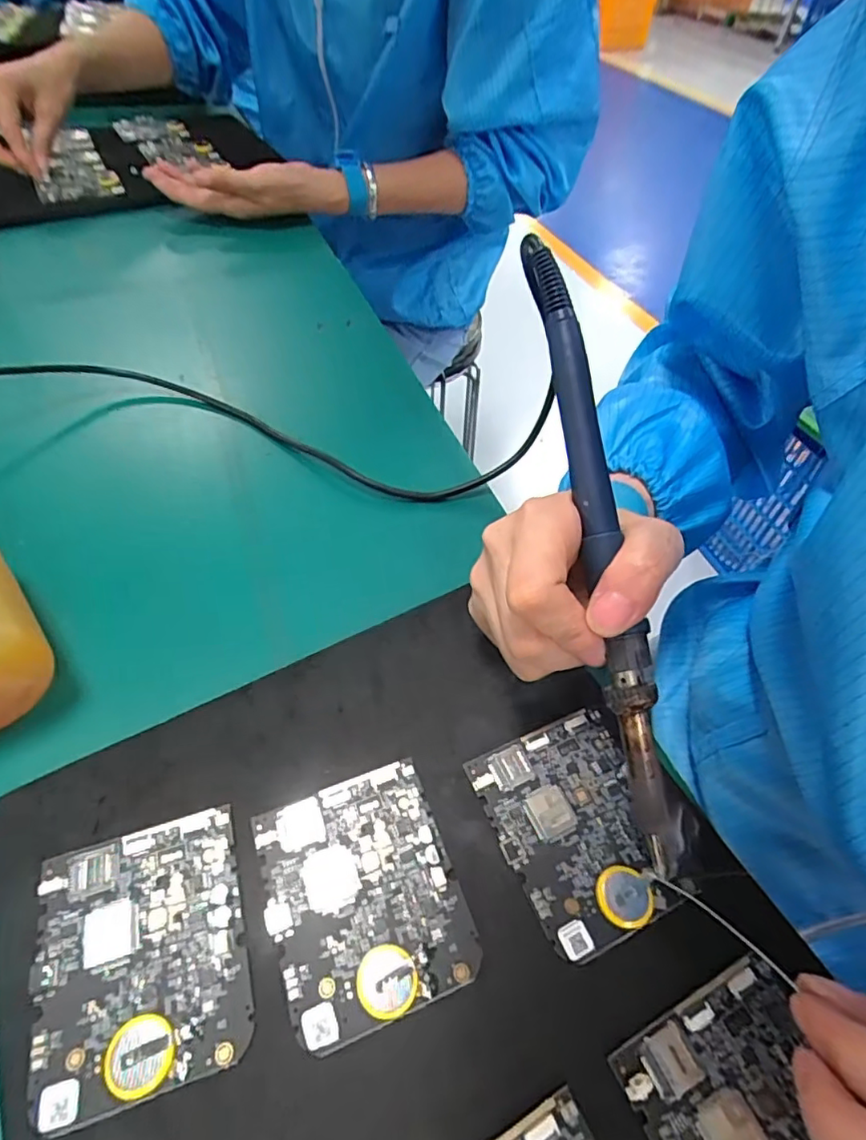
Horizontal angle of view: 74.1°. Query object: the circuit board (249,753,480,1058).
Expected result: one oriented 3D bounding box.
[{"bbox_3d":[-0.026,0.116,0.208,0.064,0.004,0.077,-17,56,-15],"label":"circuit board"}]

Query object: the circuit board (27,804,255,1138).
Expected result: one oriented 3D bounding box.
[{"bbox_3d":[-0.099,0.129,0.195,0.065,0.006,0.078,-14,55,-13],"label":"circuit board"}]

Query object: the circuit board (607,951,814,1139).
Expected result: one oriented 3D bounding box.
[{"bbox_3d":[0.101,0.172,0.172,0.061,0.005,0.077,-21,55,-16],"label":"circuit board"}]

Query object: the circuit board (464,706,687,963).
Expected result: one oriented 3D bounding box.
[{"bbox_3d":[0.057,0.098,0.225,0.062,0.005,0.077,-18,56,-15],"label":"circuit board"}]

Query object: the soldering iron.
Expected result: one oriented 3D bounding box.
[{"bbox_3d":[0.063,-0.011,0.219,0.015,0.024,0.239,-9,86,-8],"label":"soldering iron"}]

